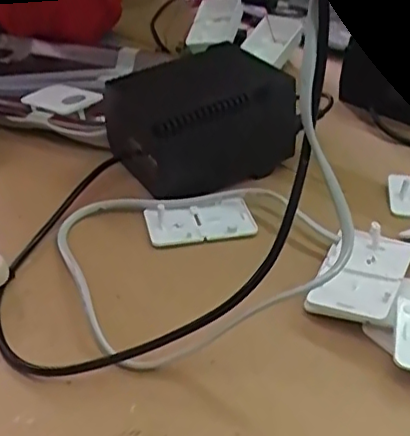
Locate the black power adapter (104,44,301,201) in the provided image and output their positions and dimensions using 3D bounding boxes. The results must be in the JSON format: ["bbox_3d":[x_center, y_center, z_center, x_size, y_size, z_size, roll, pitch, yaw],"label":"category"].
[{"bbox_3d":[-0.007,-0.093,0.553,0.137,0.102,0.116,-17,39,-24],"label":"black power adapter"}]

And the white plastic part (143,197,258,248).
[{"bbox_3d":[-0.003,0.001,0.497,0.086,0.014,0.045,-7,36,-12],"label":"white plastic part"}]

